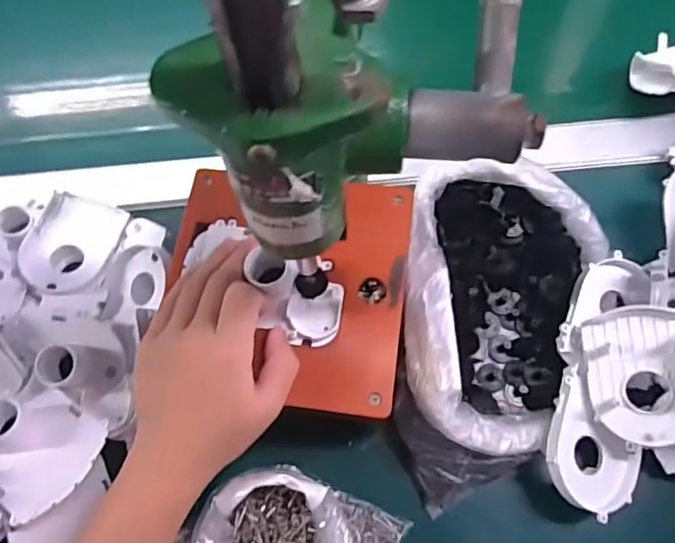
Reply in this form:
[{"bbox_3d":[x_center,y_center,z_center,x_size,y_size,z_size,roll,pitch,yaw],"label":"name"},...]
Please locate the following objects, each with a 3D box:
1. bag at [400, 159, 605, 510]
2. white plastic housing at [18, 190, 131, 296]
[{"bbox_3d":[0.102,0.041,0.398,0.124,0.060,0.224,13,71,7],"label":"bag"},{"bbox_3d":[-0.201,-0.021,0.436,0.062,0.022,0.080,13,71,7],"label":"white plastic housing"}]

